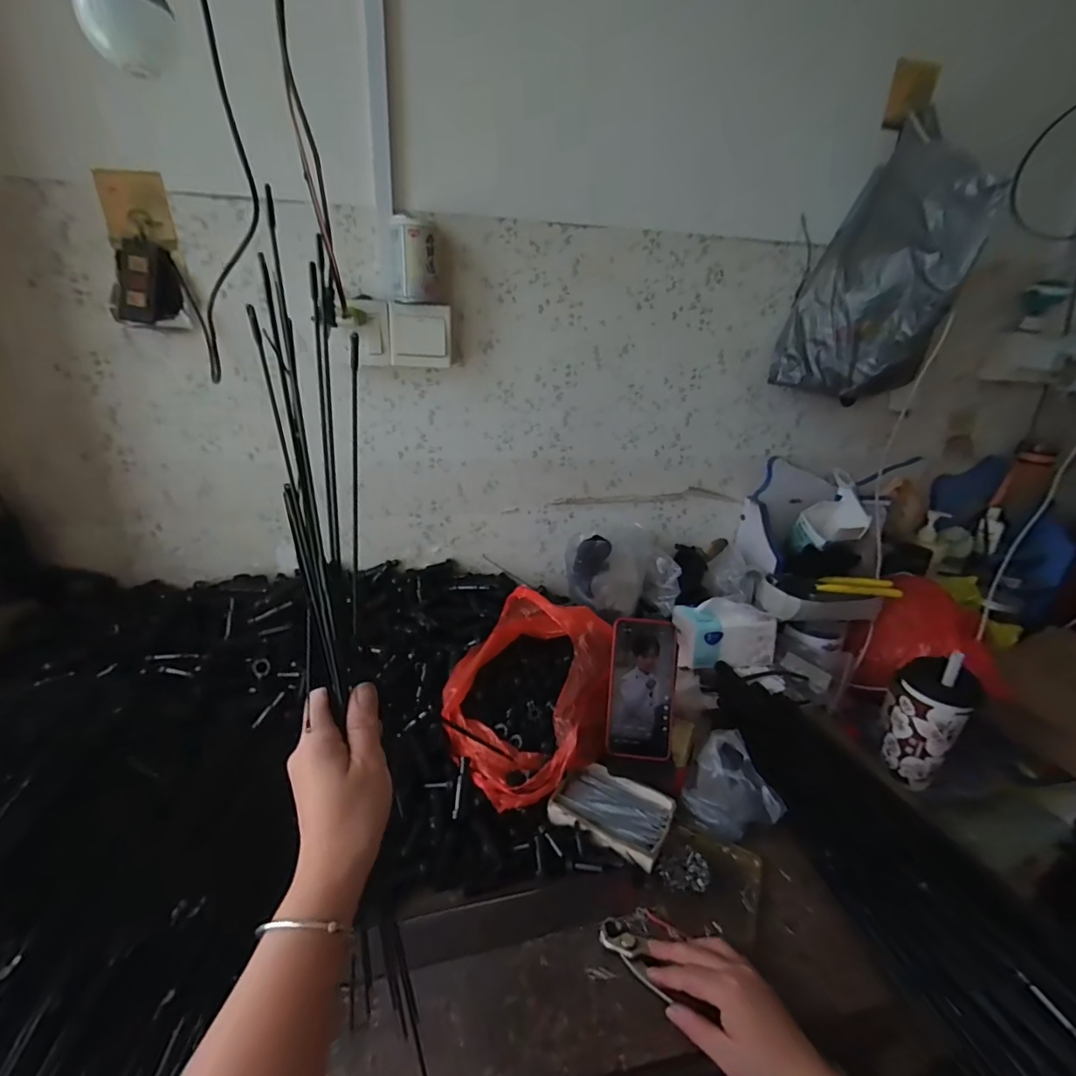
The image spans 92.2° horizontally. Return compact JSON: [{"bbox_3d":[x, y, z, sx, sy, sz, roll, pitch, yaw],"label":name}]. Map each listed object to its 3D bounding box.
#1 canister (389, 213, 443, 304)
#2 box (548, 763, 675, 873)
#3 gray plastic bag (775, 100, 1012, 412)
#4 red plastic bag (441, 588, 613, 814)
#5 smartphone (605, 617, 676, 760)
[{"bbox_3d":[-0.165,-0.379,0.712,0.063,0.100,0.065,4,23,2],"label":"canister"},{"bbox_3d":[0.084,0.307,0.587,0.122,0.020,0.085,14,25,24],"label":"box"},{"bbox_3d":[0.482,-0.396,0.749,0.190,0.351,0.235,12,24,20],"label":"gray plastic bag"},{"bbox_3d":[-0.010,0.185,0.671,0.198,0.146,0.256,6,23,7],"label":"red plastic bag"},{"bbox_3d":[0.126,0.182,0.631,0.077,0.162,0.010,4,-7,1],"label":"smartphone"}]

